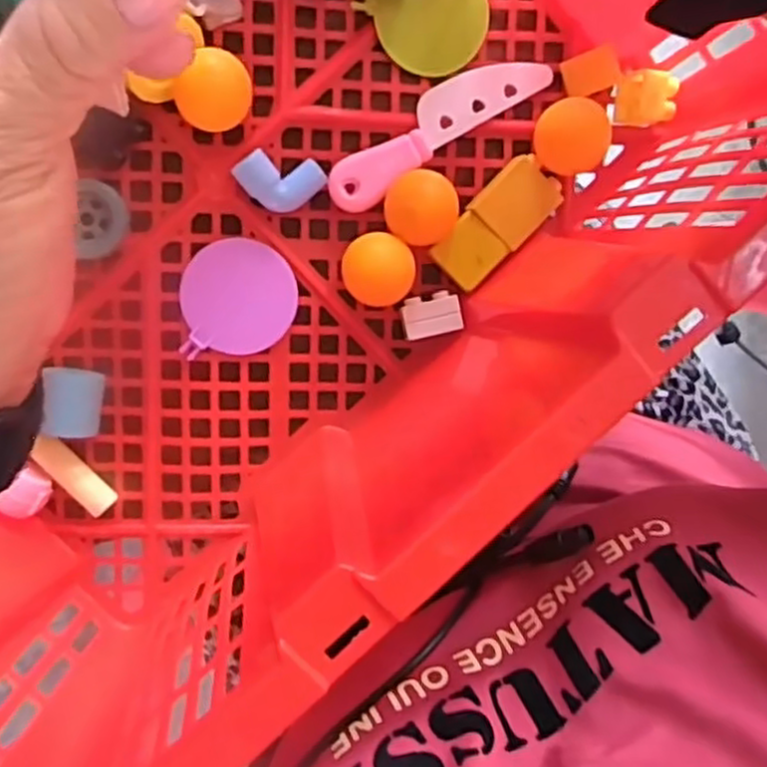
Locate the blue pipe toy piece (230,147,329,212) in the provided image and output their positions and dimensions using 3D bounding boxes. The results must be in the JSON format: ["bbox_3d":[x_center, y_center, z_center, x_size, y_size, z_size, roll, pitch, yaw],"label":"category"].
[{"bbox_3d":[-0.051,-0.104,0.374,0.034,0.011,0.034,-44,97,0],"label":"blue pipe toy piece"}]

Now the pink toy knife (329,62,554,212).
[{"bbox_3d":[0.027,-0.134,0.384,0.127,0.007,0.030,-35,97,-1],"label":"pink toy knife"}]

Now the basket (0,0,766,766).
[{"bbox_3d":[-0.077,-0.090,0.302,0.452,0.168,0.344,-44,97,0],"label":"basket"}]

